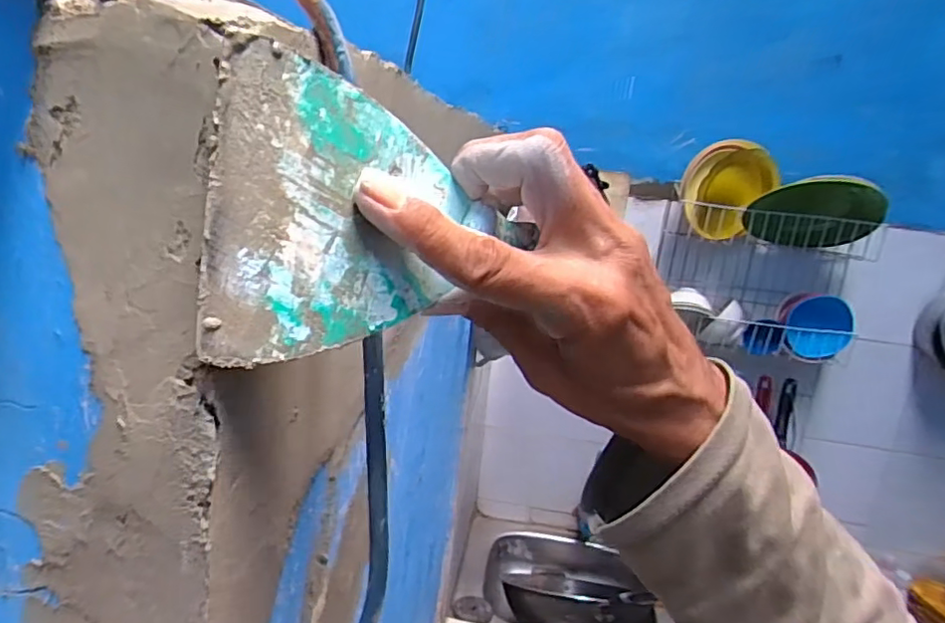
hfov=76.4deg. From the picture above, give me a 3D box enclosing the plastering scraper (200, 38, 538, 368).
[{"bbox_3d":[-0.031,-0.034,0.208,0.120,0.087,0.014,-5,18,-41],"label":"plastering scraper"}]

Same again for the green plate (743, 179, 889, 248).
[{"bbox_3d":[0.736,-0.198,1.238,0.265,0.054,0.244,4,-17,1],"label":"green plate"}]

